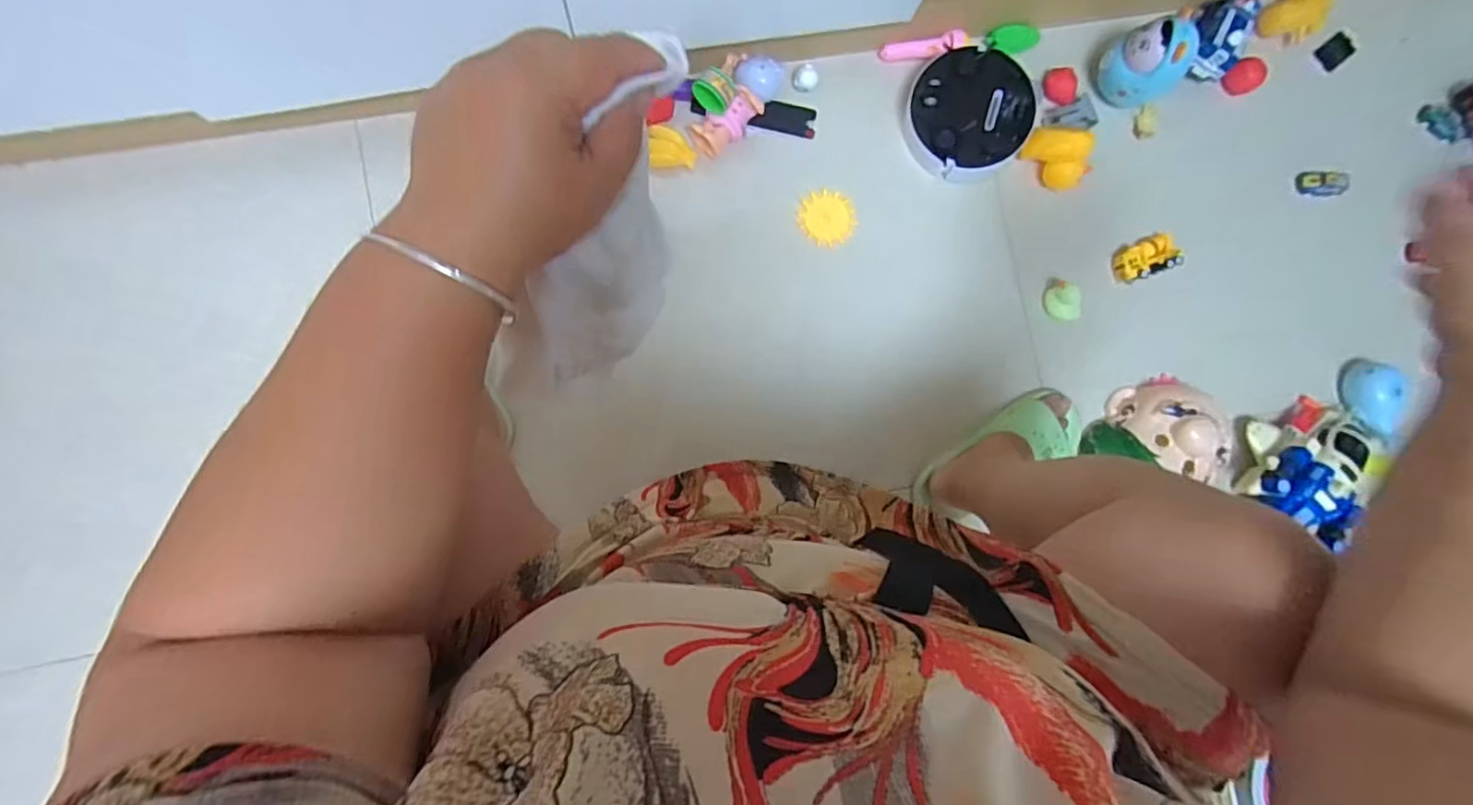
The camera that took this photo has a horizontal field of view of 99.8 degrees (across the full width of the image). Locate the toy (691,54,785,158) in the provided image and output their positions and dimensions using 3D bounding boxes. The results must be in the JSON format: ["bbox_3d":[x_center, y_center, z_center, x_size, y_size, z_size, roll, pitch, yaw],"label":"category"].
[{"bbox_3d":[0.002,-0.383,0.789,0.073,0.066,0.129,24,85,-1],"label":"toy"}]

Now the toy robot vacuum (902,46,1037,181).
[{"bbox_3d":[0.306,-0.381,0.814,0.156,0.044,0.154,0,86,-3],"label":"toy robot vacuum"}]

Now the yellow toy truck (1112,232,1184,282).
[{"bbox_3d":[0.559,-0.198,0.846,0.076,0.035,0.052,-22,87,-5],"label":"yellow toy truck"}]

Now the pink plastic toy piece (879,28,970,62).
[{"bbox_3d":[0.253,-0.474,0.830,0.118,0.018,0.030,-11,87,-4],"label":"pink plastic toy piece"}]

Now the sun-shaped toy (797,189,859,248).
[{"bbox_3d":[0.120,-0.246,0.824,0.073,0.014,0.066,40,85,0],"label":"sun-shaped toy"}]

